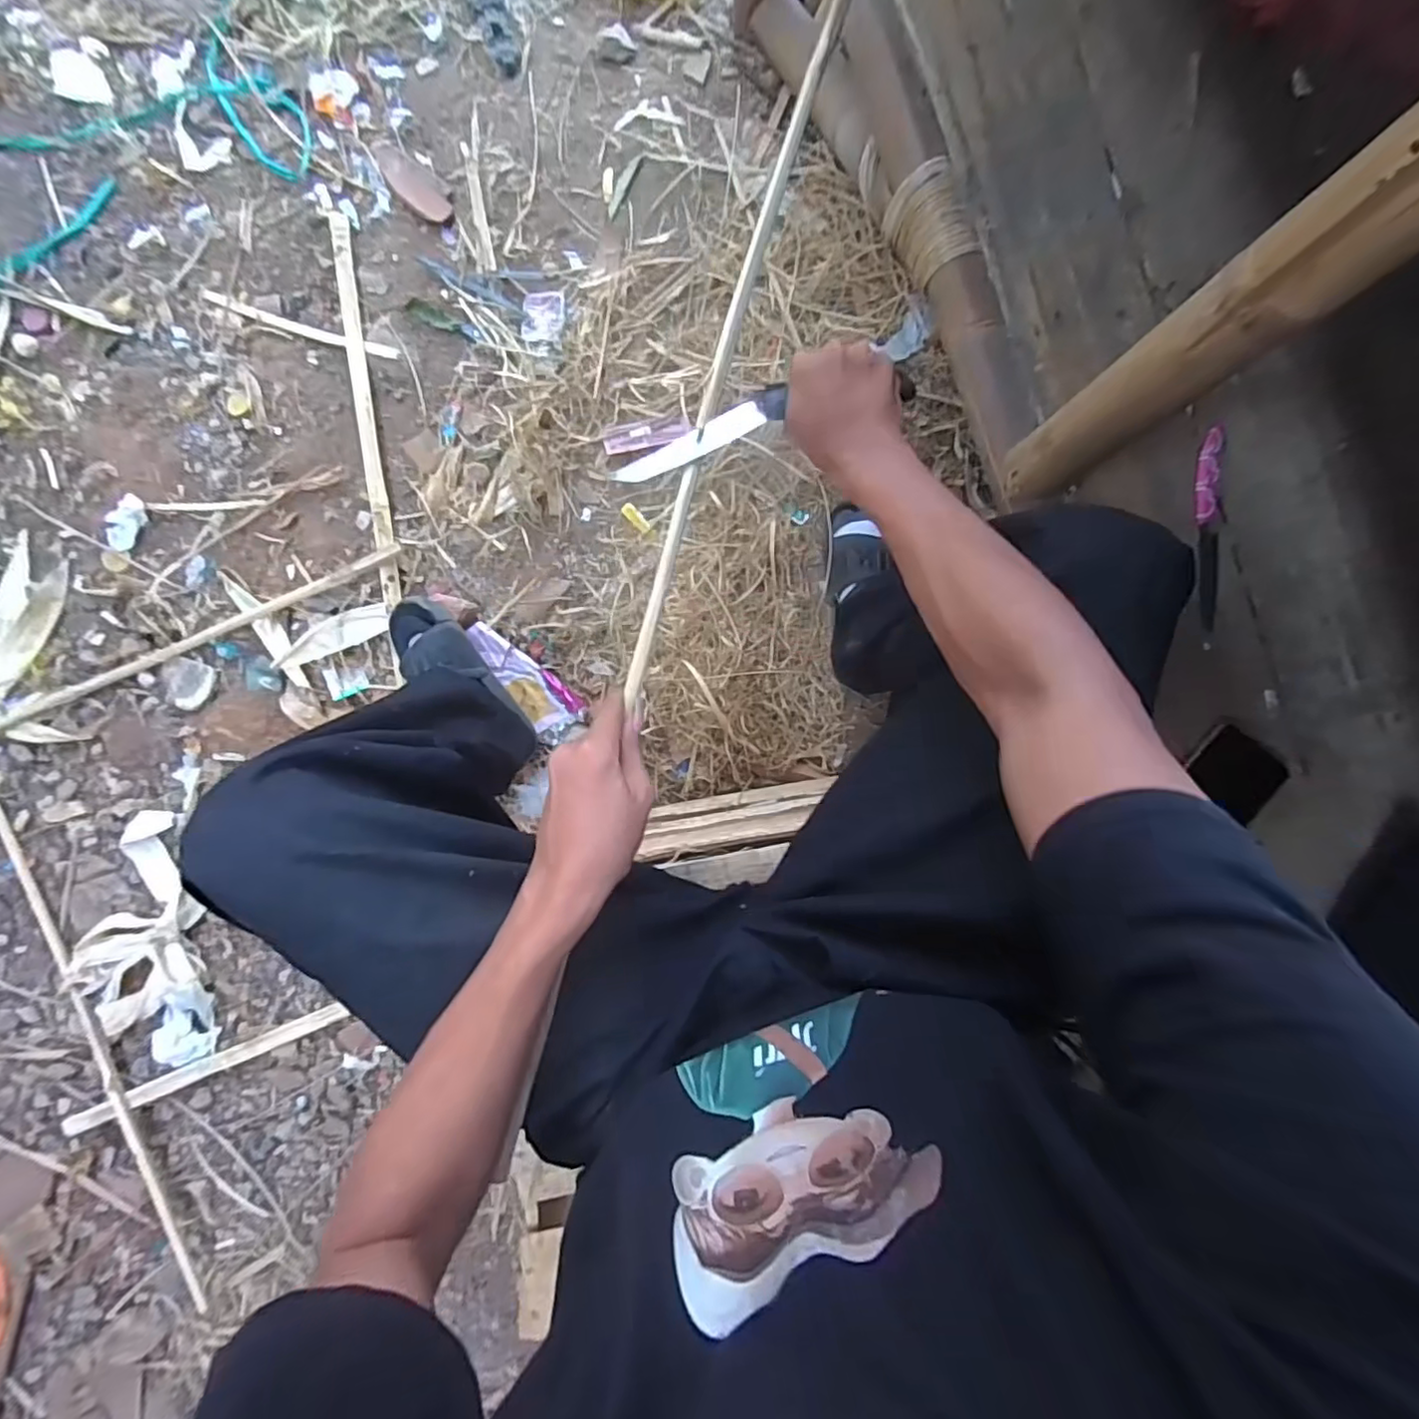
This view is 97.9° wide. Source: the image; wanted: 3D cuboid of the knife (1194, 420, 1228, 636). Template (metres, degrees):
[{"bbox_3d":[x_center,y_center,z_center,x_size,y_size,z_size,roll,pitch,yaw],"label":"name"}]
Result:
[{"bbox_3d":[0.489,-0.178,0.603,0.026,0.022,0.194,3,91,-1],"label":"knife"}]

